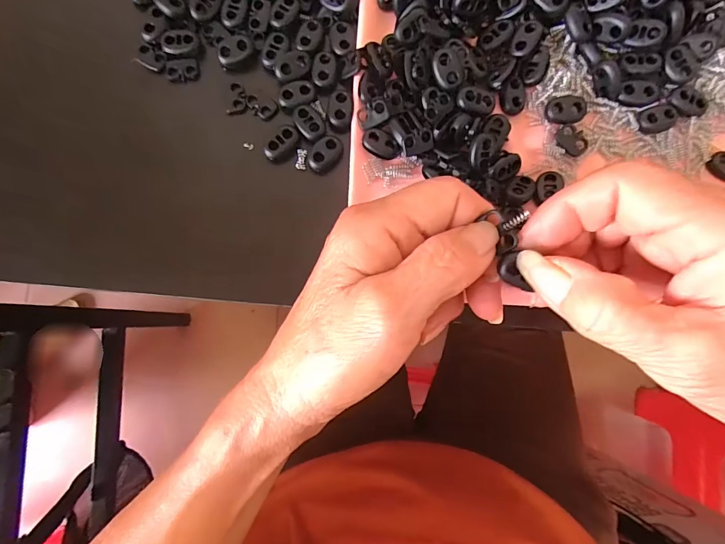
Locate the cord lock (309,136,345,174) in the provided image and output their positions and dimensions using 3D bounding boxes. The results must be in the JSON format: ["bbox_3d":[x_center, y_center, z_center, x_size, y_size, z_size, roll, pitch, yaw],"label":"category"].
[{"bbox_3d":[-0.020,-0.065,0.216,0.014,0.004,0.022,38,85,3],"label":"cord lock"}]

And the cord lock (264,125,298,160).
[{"bbox_3d":[-0.045,-0.072,0.216,0.022,0.007,0.010,-41,86,-5],"label":"cord lock"}]

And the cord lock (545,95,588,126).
[{"bbox_3d":[0.115,-0.091,0.220,0.022,0.005,0.015,1,114,6],"label":"cord lock"}]

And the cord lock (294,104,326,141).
[{"bbox_3d":[-0.030,-0.084,0.216,0.014,0.004,0.021,-35,85,-4],"label":"cord lock"}]

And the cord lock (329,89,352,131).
[{"bbox_3d":[-0.012,-0.092,0.221,0.013,0.006,0.022,4,84,-1],"label":"cord lock"}]

